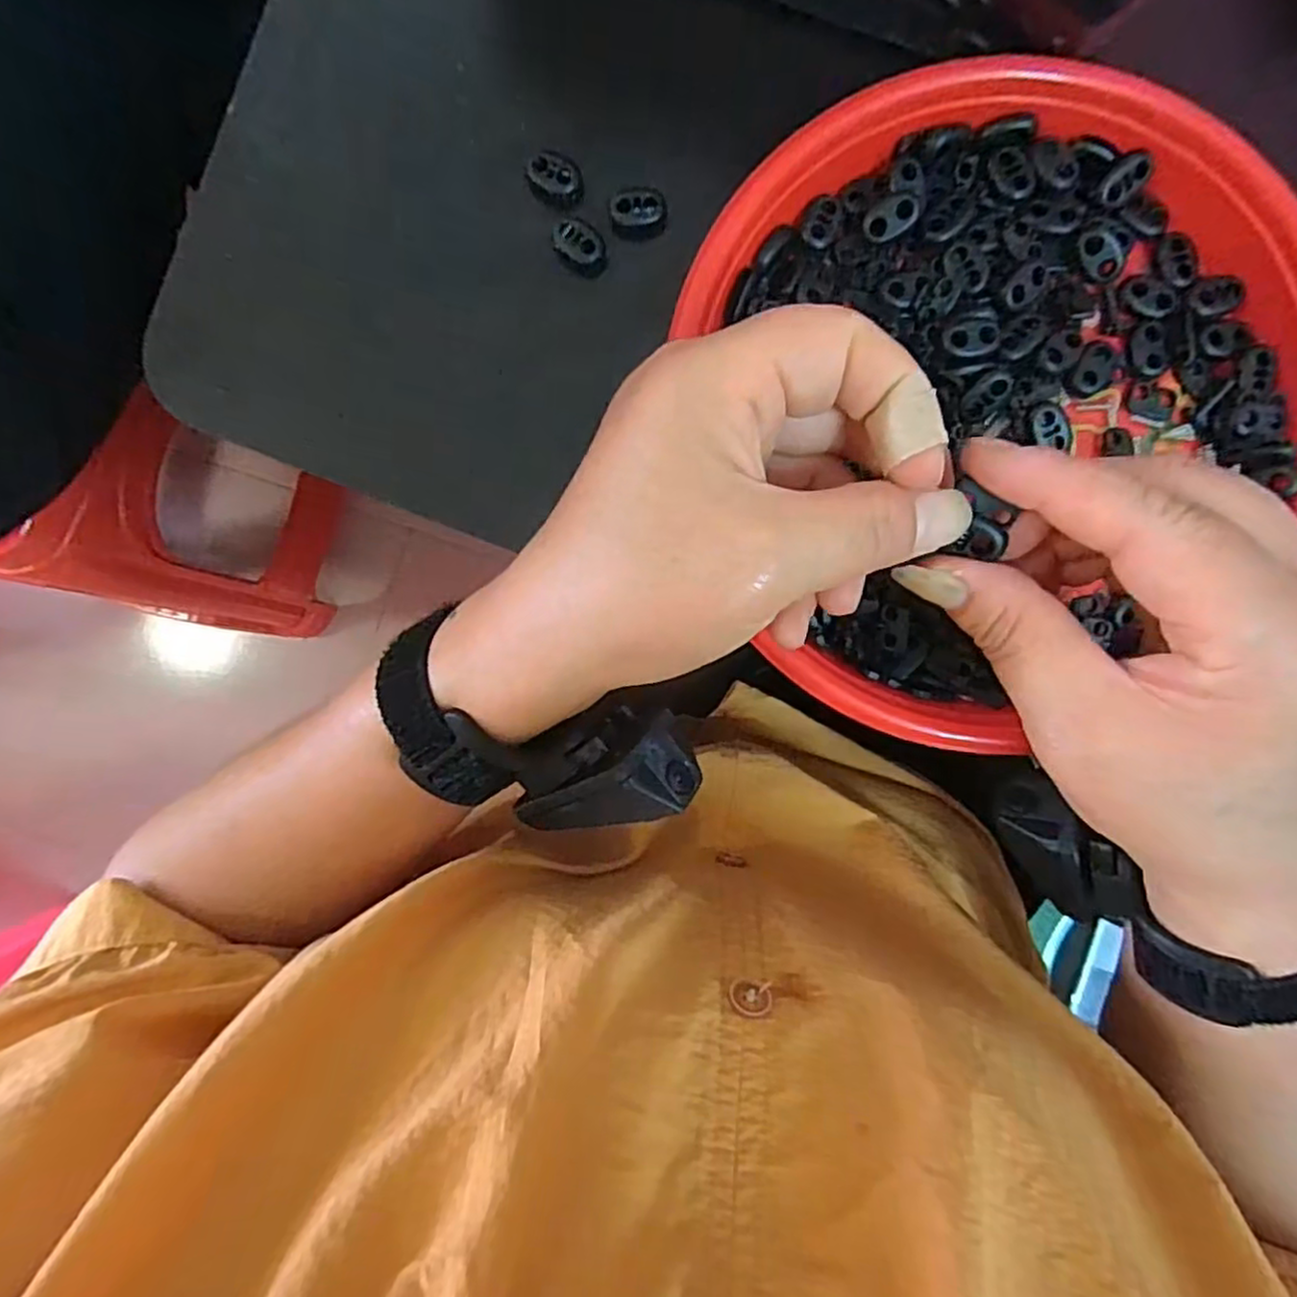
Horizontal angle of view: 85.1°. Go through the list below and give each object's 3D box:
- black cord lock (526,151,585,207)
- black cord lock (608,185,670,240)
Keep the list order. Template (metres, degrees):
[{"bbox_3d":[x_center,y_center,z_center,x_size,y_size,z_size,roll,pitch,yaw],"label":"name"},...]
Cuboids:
[{"bbox_3d":[-0.036,-0.184,0.277,0.021,0.010,0.016,15,91,0],"label":"black cord lock"},{"bbox_3d":[-0.004,-0.171,0.278,0.022,0.011,0.013,-6,91,1],"label":"black cord lock"}]

